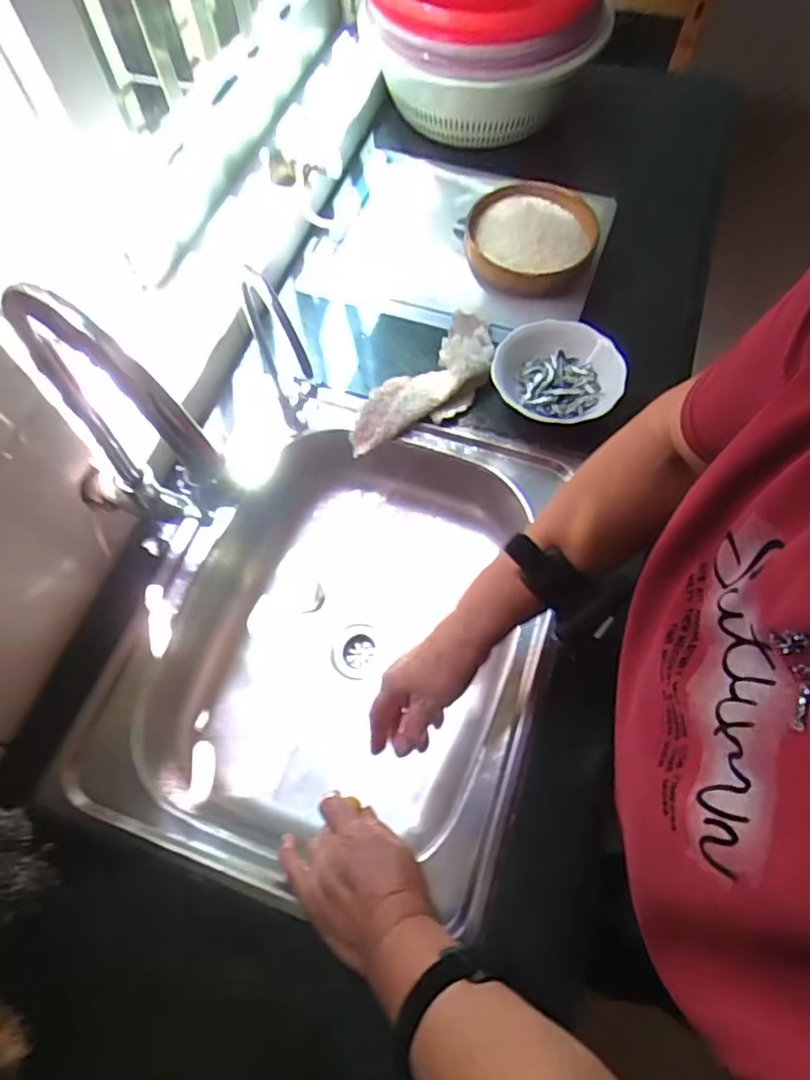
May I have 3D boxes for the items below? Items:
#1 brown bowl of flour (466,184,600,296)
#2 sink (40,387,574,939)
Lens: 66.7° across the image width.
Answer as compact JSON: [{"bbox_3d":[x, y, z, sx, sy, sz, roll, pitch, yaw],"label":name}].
[{"bbox_3d":[0.150,-0.355,0.737,0.145,0.052,0.166,15,67,9],"label":"brown bowl of flour"},{"bbox_3d":[-0.059,0.102,0.653,0.365,0.151,0.465,15,67,9],"label":"sink"}]

